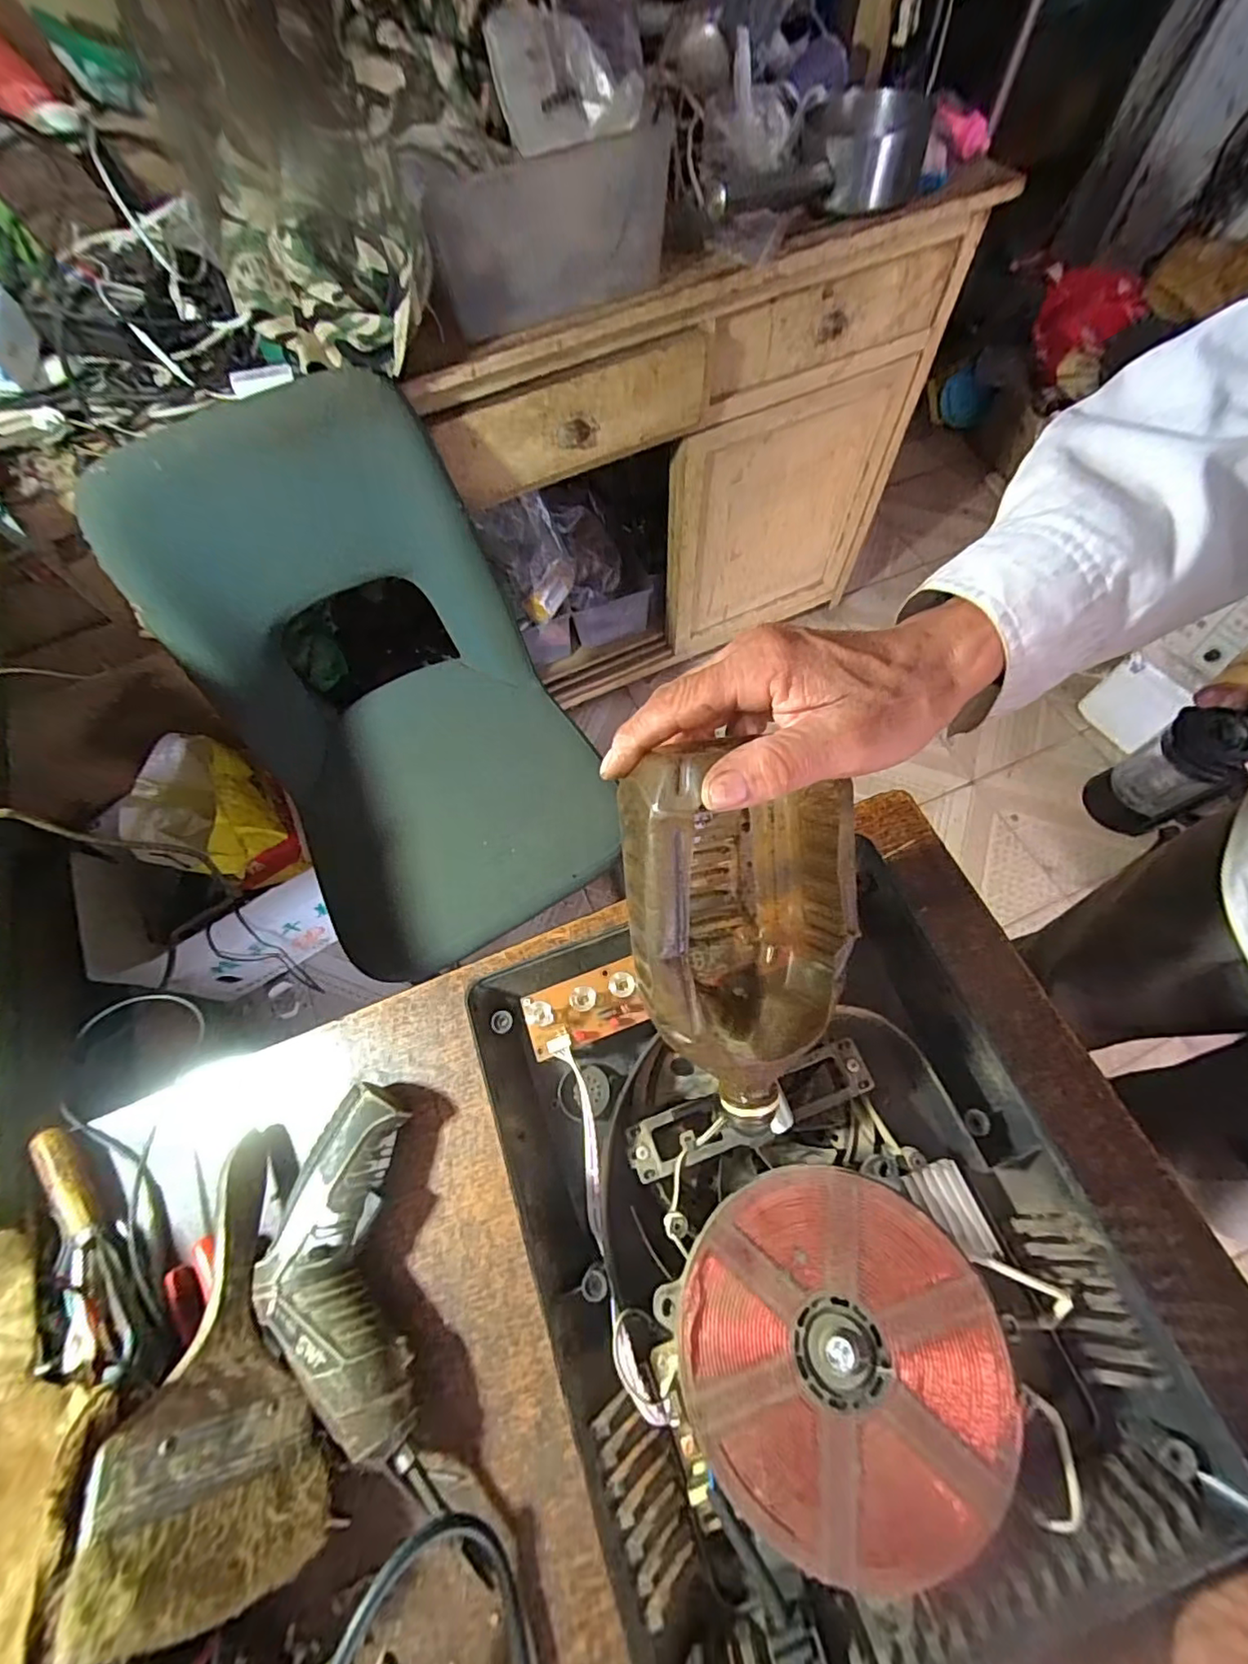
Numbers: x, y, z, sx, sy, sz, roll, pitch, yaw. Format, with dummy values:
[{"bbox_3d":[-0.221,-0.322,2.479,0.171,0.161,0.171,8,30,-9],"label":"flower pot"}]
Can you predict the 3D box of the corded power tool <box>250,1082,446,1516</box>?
[{"bbox_3d":[-0.157,0.254,0.334,0.084,0.040,0.196,-13,66,-3],"label":"corded power tool"}]

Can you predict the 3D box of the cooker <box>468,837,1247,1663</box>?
[{"bbox_3d":[0.094,0.200,0.328,0.278,0.053,0.350,-20,67,-7],"label":"cooker"}]

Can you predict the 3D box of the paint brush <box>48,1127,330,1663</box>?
[{"bbox_3d":[-0.208,0.274,0.310,0.026,0.098,0.185,-46,46,26],"label":"paint brush"}]

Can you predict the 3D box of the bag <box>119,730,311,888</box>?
[{"bbox_3d":[-0.630,-0.013,0.944,0.167,0.230,0.187,29,70,14],"label":"bag"}]

